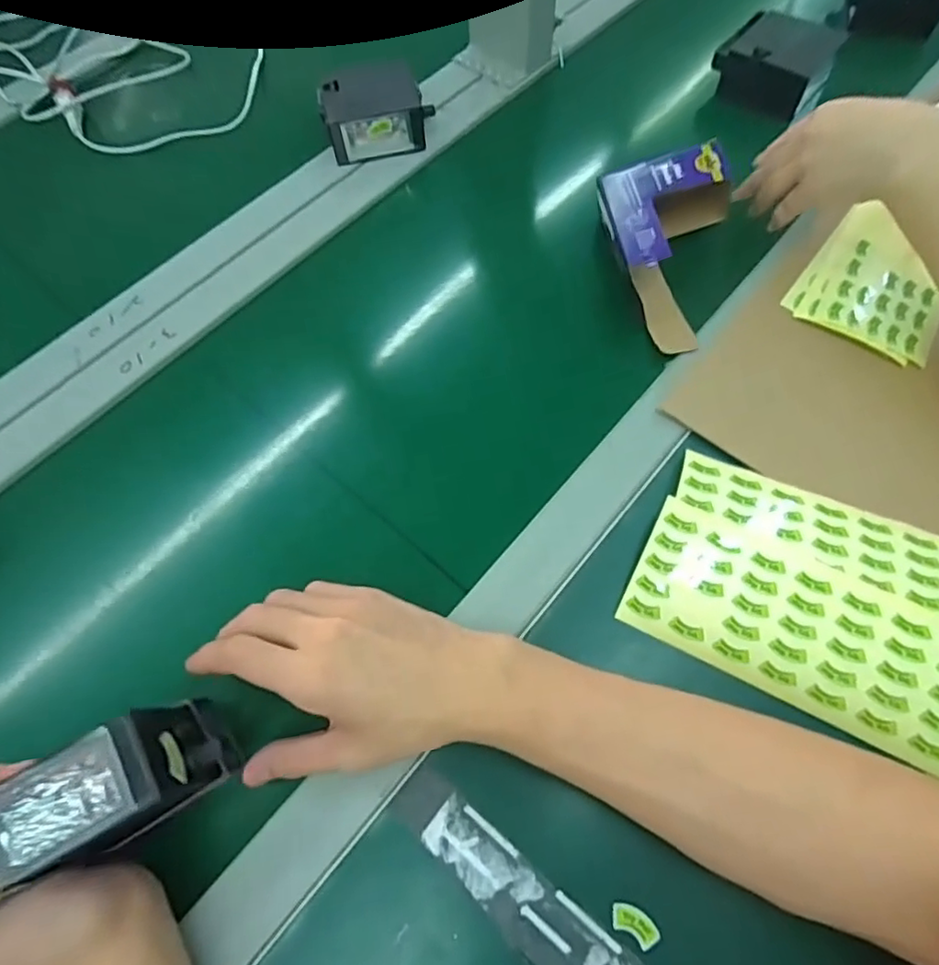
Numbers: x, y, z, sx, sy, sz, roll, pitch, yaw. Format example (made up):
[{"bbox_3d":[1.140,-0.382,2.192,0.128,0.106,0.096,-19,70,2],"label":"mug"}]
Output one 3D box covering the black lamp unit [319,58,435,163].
[{"bbox_3d":[-0.084,-0.340,0.547,0.100,0.048,0.075,-10,63,-3],"label":"black lamp unit"}]

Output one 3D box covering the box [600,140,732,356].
[{"bbox_3d":[0.159,-0.179,0.449,0.105,0.052,0.154,-6,63,-1],"label":"box"}]

